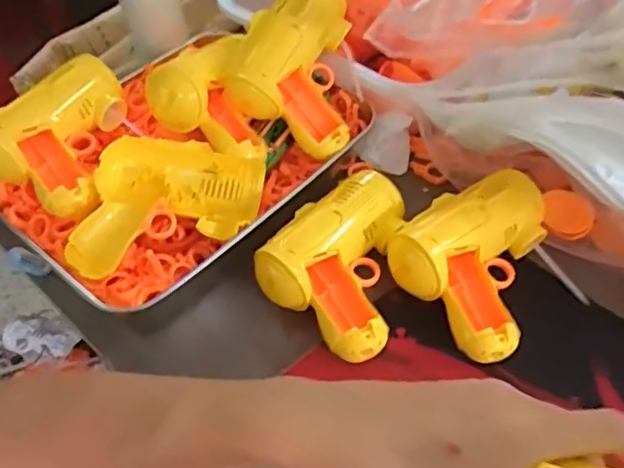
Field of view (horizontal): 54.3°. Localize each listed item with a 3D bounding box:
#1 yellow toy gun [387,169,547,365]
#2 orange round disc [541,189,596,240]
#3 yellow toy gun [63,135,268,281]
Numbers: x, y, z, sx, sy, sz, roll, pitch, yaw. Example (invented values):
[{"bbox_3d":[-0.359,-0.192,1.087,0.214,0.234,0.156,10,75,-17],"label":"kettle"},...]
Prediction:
[{"bbox_3d":[0.131,0.017,0.461,0.109,0.049,0.138,32,59,27],"label":"yellow toy gun"},{"bbox_3d":[0.208,-0.016,0.494,0.039,0.004,0.040,-2,74,8],"label":"orange round disc"},{"bbox_3d":[-0.115,-0.018,0.484,0.125,0.047,0.130,9,52,12],"label":"yellow toy gun"}]

